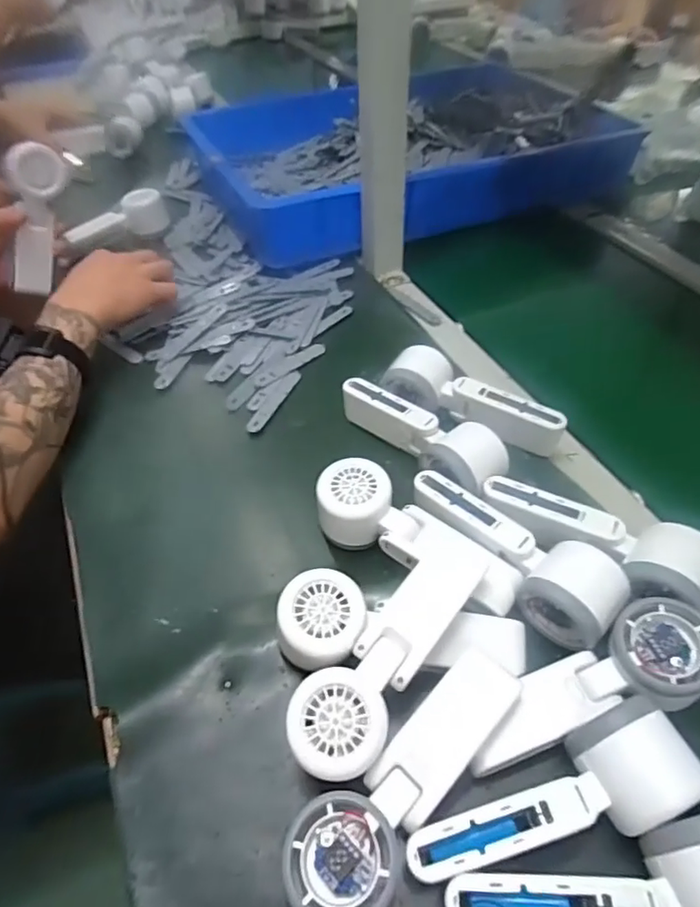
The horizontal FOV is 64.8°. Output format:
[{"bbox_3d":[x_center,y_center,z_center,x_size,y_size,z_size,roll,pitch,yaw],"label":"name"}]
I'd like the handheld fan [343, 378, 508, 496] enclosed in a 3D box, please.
[{"bbox_3d":[0.057,-0.013,0.492,0.166,0.049,0.055,30,54,29],"label":"handheld fan"}]

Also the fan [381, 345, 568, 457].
[{"bbox_3d":[0.111,-0.042,0.509,0.164,0.055,0.056,25,51,26],"label":"fan"}]

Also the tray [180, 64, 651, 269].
[{"bbox_3d":[0.100,-0.450,0.835,0.593,0.092,0.342,-20,47,-16],"label":"tray"}]

